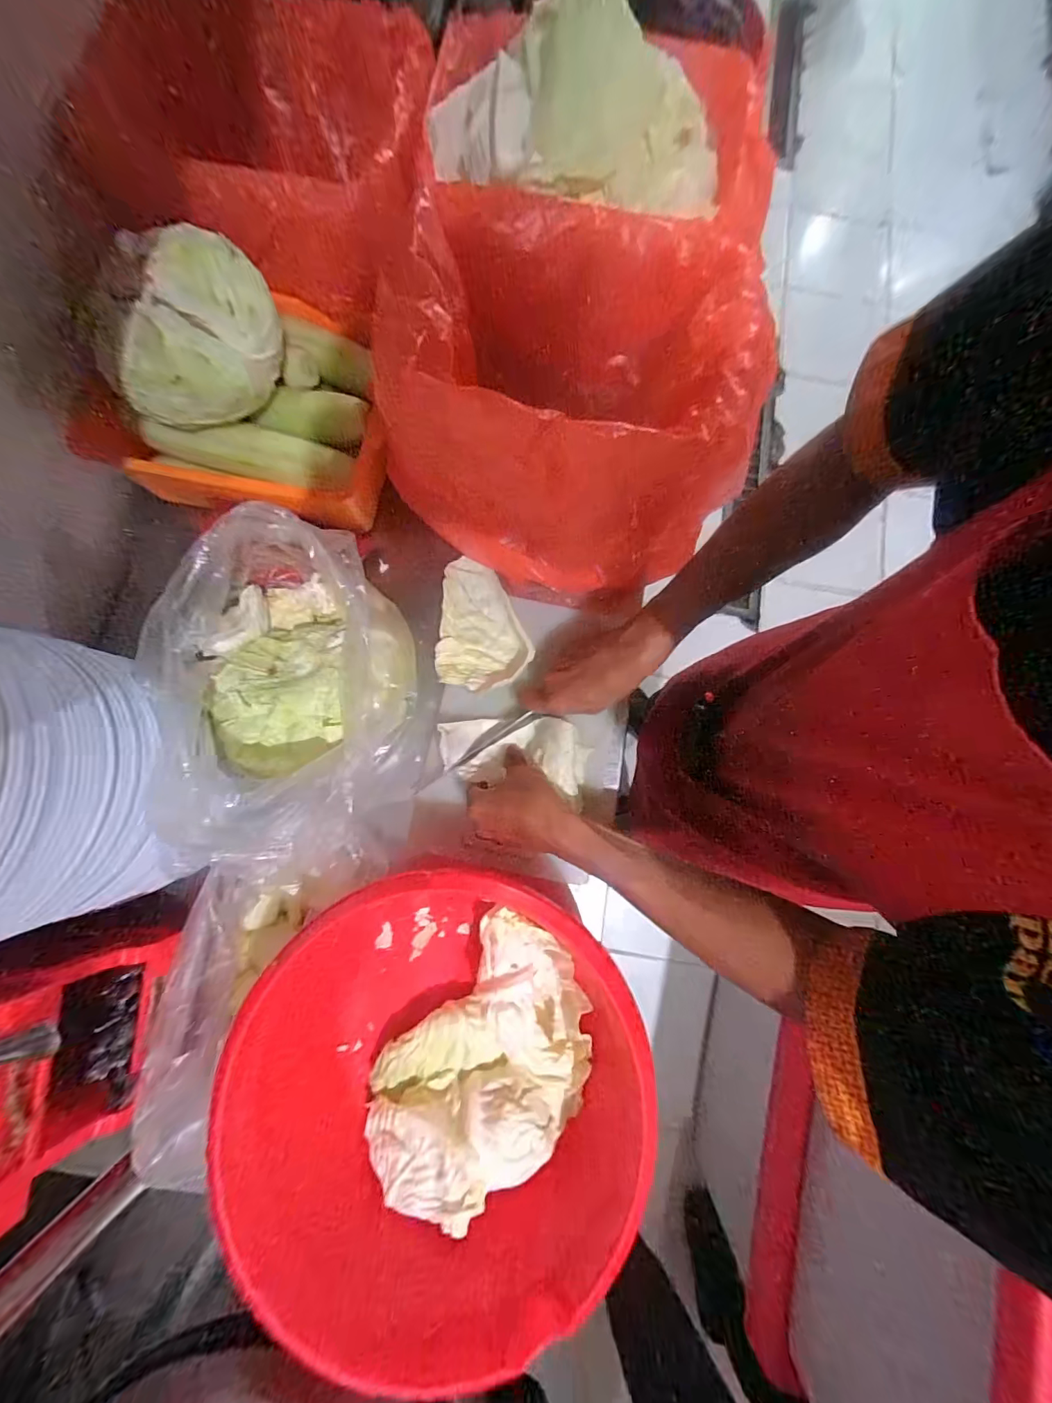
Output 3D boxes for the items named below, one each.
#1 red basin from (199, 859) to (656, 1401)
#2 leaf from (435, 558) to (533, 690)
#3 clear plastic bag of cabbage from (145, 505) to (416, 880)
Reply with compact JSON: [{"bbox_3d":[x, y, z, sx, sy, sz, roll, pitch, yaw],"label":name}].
[{"bbox_3d":[-0.062,0.301,0.375,0.293,0.127,0.305,0,79,-1],"label":"red basin"},{"bbox_3d":[-0.044,-0.083,0.490,0.100,0.033,0.140,5,79,0],"label":"leaf"},{"bbox_3d":[-0.213,-0.025,0.422,0.195,0.149,0.262,-22,80,-5],"label":"clear plastic bag of cabbage"}]

